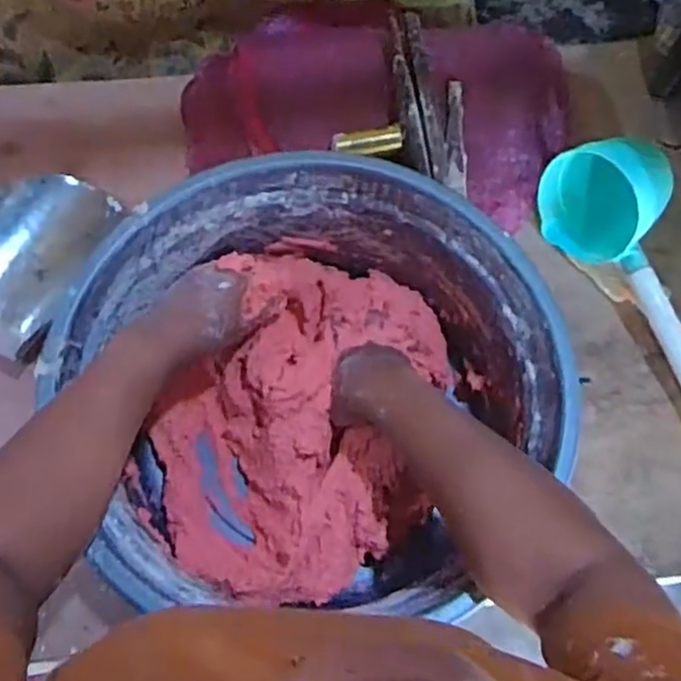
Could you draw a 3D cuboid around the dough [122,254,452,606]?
[{"bbox_3d":[-0.033,0.067,0.665,0.234,0.114,0.328,32,72,11],"label":"dough"}]

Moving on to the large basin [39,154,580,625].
[{"bbox_3d":[-0.020,0.044,0.645,0.401,0.182,0.368,2,69,1],"label":"large basin"}]

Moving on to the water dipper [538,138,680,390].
[{"bbox_3d":[0.314,-0.018,0.705,0.110,0.103,0.399,-12,69,-5],"label":"water dipper"}]

